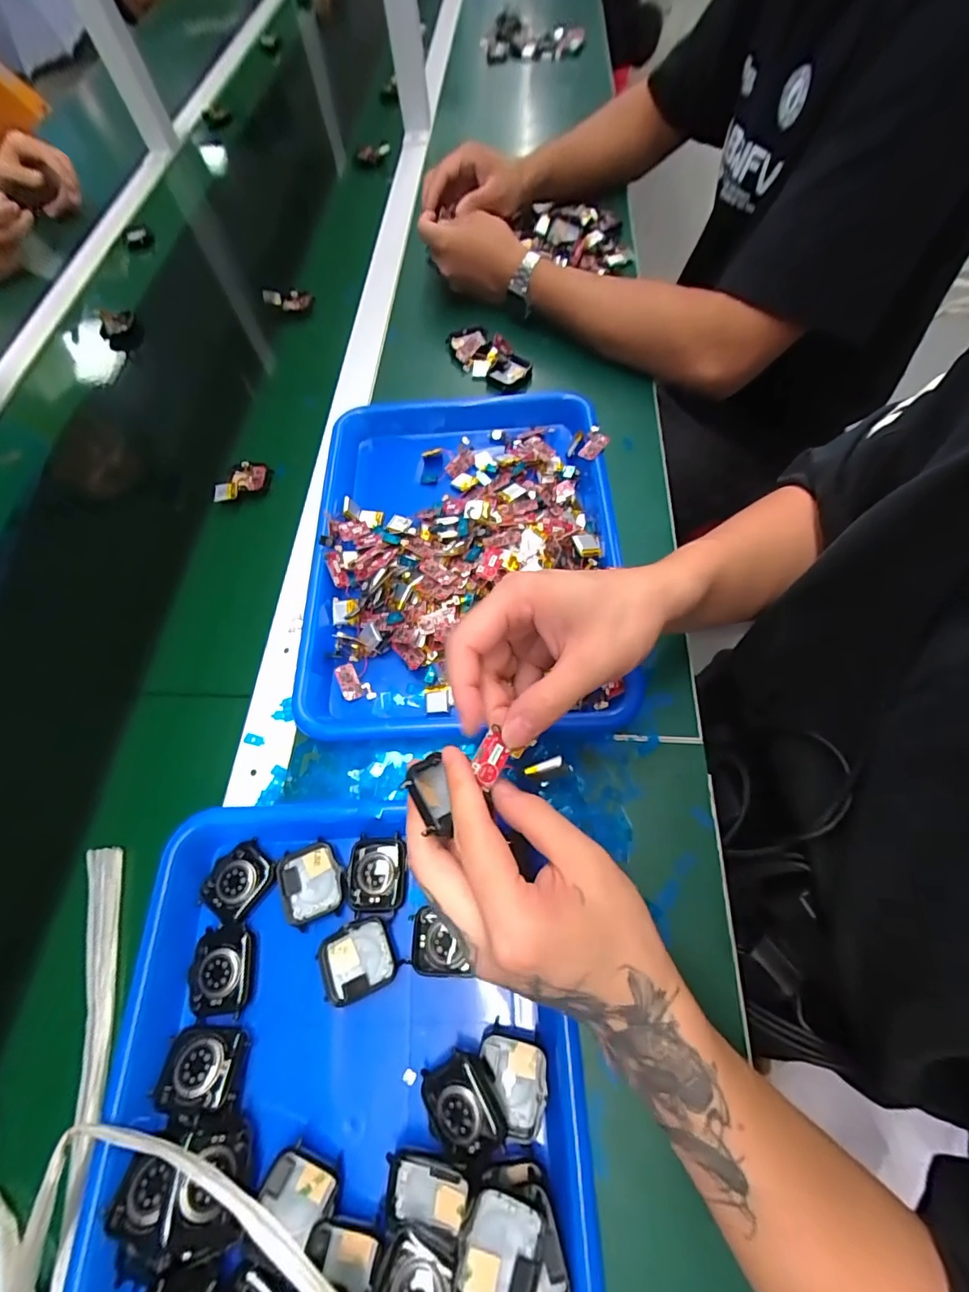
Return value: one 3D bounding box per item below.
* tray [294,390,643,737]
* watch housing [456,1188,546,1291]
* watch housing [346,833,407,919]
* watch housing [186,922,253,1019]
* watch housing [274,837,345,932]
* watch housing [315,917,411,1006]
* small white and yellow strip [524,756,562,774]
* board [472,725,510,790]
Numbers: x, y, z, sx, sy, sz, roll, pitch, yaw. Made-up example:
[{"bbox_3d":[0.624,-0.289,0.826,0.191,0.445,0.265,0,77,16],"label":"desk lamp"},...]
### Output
[{"bbox_3d":[-0.017,-0.088,0.415,0.252,0.045,0.326,-4,64,2],"label":"tray"},{"bbox_3d":[0.008,0.283,0.230,0.035,0.012,0.039,17,67,11],"label":"watch housing"},{"bbox_3d":[-0.069,0.146,0.312,0.035,0.006,0.045,1,65,4],"label":"watch housing"},{"bbox_3d":[-0.159,0.194,0.293,0.034,0.007,0.046,-7,64,0],"label":"watch housing"},{"bbox_3d":[-0.114,0.153,0.313,0.043,0.010,0.046,-24,66,-8],"label":"watch housing"},{"bbox_3d":[-0.075,0.189,0.296,0.044,0.011,0.038,-25,66,-8],"label":"watch housing"},{"bbox_3d":[0.030,0.061,0.249,0.020,0.004,0.005,-21,64,11],"label":"small white and yellow strip"},{"bbox_3d":[0.003,0.056,0.243,0.014,0.004,0.028,29,75,-1],"label":"board"}]

